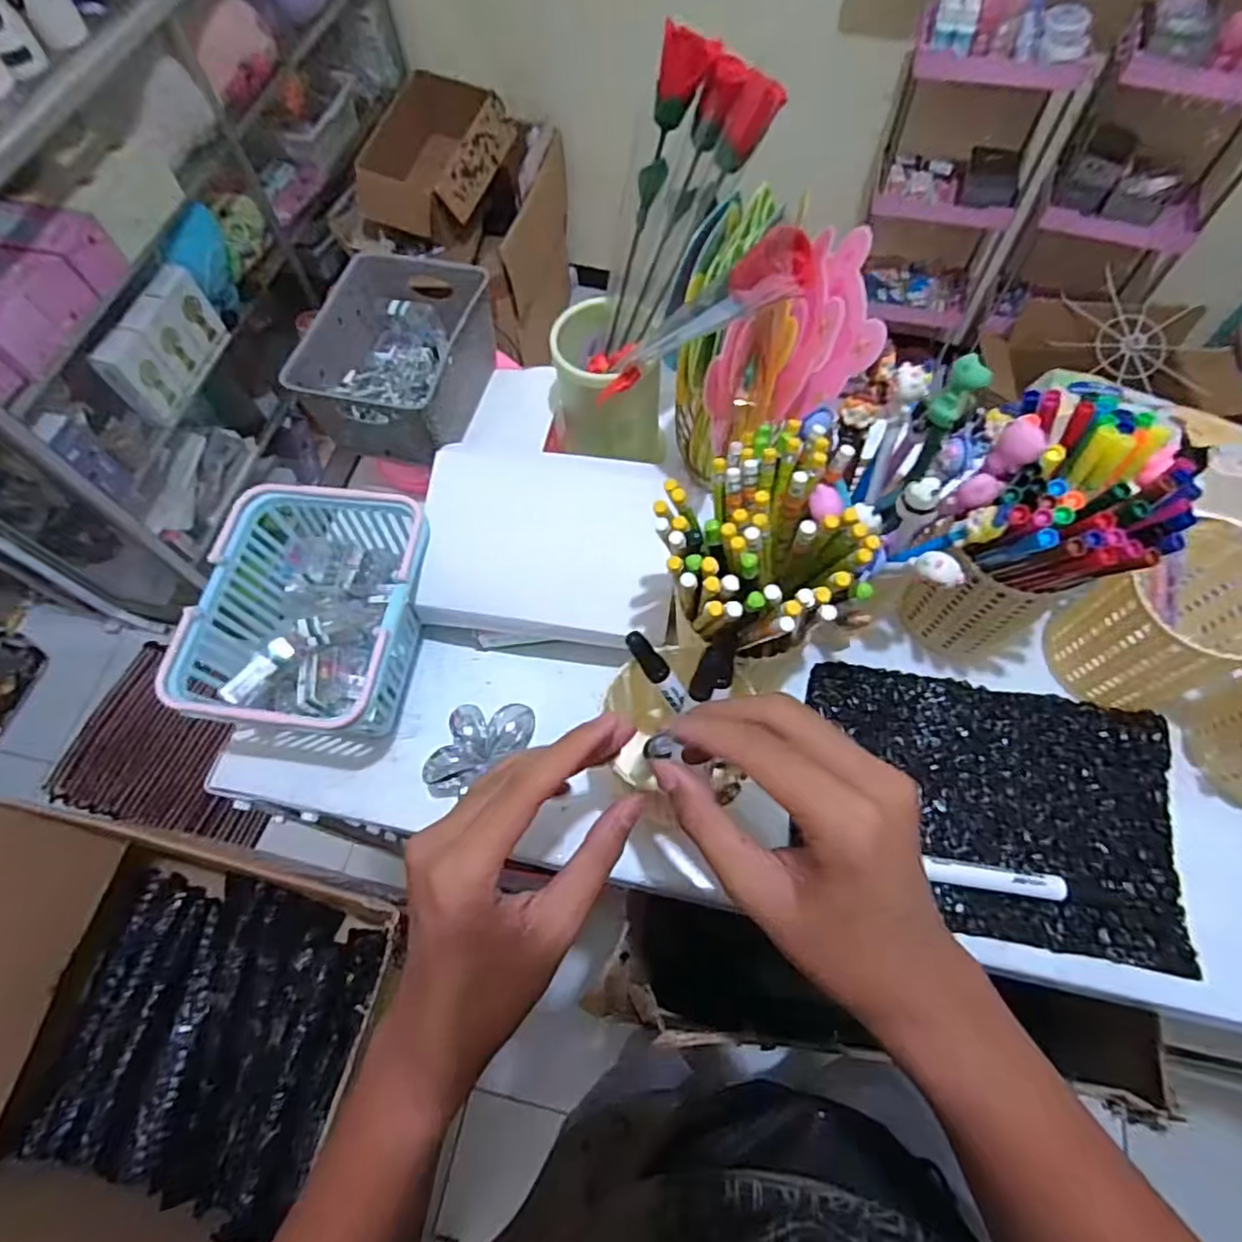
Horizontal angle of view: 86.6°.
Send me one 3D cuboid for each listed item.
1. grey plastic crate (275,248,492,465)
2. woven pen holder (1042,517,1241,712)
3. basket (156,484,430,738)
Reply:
[{"bbox_3d":[-0.162,-0.199,0.502,0.113,0.069,0.161,13,66,8],"label":"grey plastic crate"},{"bbox_3d":[0.336,0.002,0.412,0.093,0.099,0.089,-22,66,-8],"label":"woven pen holder"},{"bbox_3d":[-0.197,-0.007,0.443,0.127,0.076,0.169,4,65,4],"label":"basket"}]

